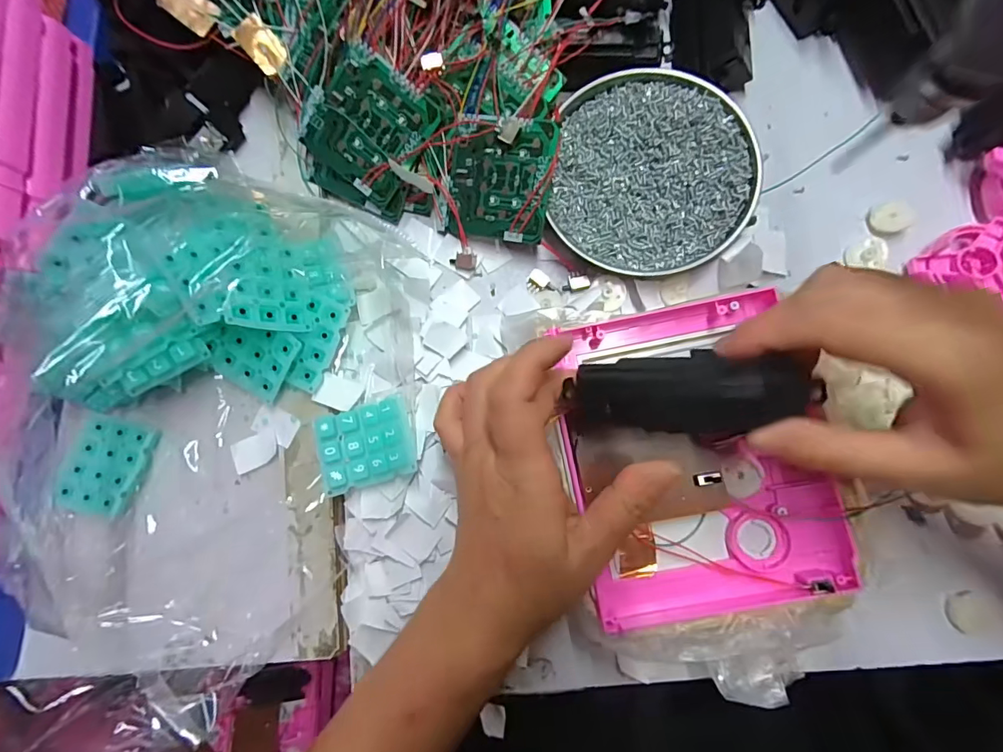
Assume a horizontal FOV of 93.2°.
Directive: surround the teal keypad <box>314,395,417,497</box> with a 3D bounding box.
[{"bbox_3d":[-0.083,0.042,0.288,0.056,0.009,0.047,-16,80,-2],"label":"teal keypad"}]

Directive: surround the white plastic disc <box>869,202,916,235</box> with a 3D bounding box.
[{"bbox_3d":[0.247,-0.101,0.301,0.022,0.007,0.020,-1,83,5],"label":"white plastic disc"}]

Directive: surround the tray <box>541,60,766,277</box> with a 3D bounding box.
[{"bbox_3d":[0.097,-0.132,0.305,0.122,0.017,0.127,-1,83,5],"label":"tray"}]

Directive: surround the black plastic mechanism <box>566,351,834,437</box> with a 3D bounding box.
[{"bbox_3d":[0.085,0.009,0.224,0.107,0.023,0.037,-3,86,25],"label":"black plastic mechanism"}]

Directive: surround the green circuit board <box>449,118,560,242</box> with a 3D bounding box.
[{"bbox_3d":[0.000,-0.123,0.301,0.066,0.005,0.070,9,103,17],"label":"green circuit board"}]

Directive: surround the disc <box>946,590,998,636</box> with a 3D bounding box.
[{"bbox_3d":[0.267,0.135,0.268,0.025,0.004,0.023,-1,83,5],"label":"disc"}]

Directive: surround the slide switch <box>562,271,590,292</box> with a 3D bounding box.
[{"bbox_3d":[0.049,-0.062,0.314,0.018,0.004,0.013,-11,82,3],"label":"slide switch"}]

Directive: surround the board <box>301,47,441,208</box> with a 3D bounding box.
[{"bbox_3d":[-0.086,-0.160,0.305,0.071,0.006,0.073,34,109,-9],"label":"board"}]

